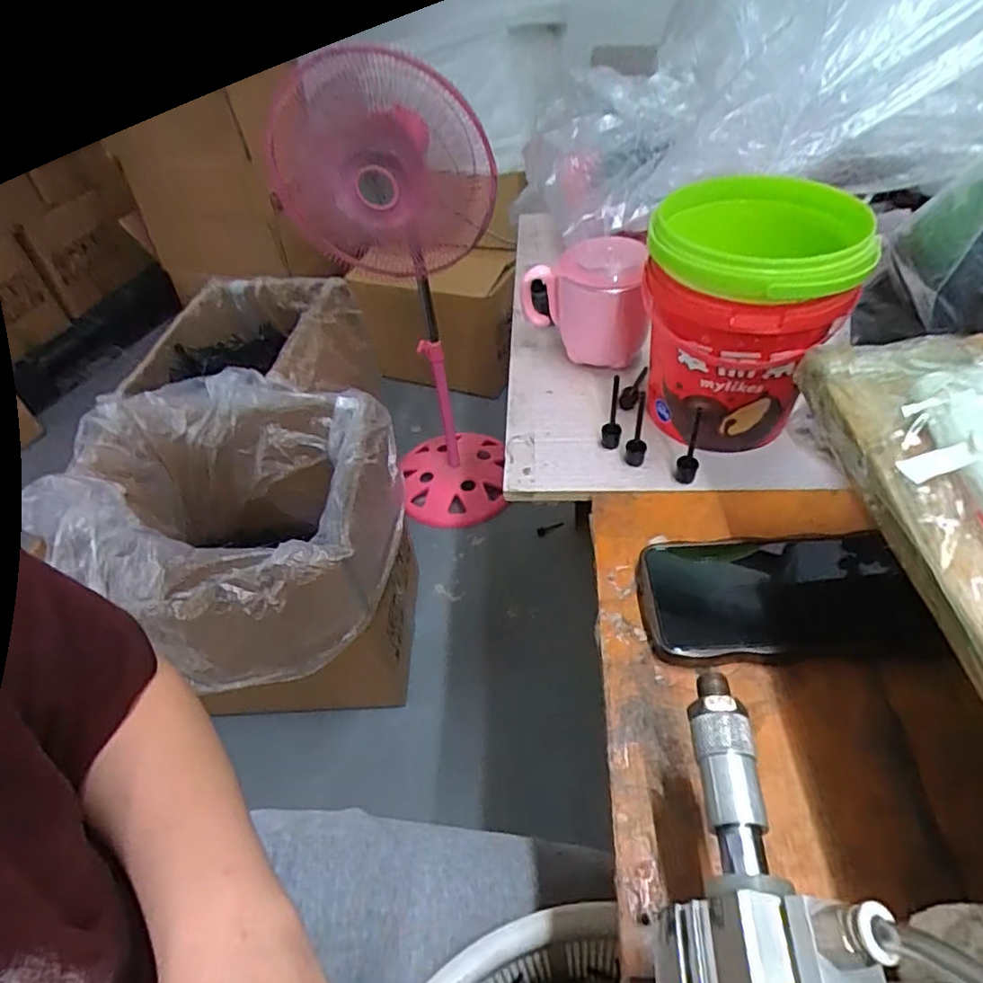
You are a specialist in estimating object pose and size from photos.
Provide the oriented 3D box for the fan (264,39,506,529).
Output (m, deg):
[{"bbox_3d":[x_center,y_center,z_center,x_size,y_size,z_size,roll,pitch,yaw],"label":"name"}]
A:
[{"bbox_3d":[-0.125,-0.317,1.171,0.302,0.856,0.255,0,46,6],"label":"fan"}]

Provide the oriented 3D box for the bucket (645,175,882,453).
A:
[{"bbox_3d":[0.173,-0.117,0.437,0.127,0.156,0.126,8,47,12],"label":"bucket"}]

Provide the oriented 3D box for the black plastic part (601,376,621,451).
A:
[{"bbox_3d":[0.090,-0.060,0.454,0.013,0.060,0.017,4,47,9],"label":"black plastic part"}]

